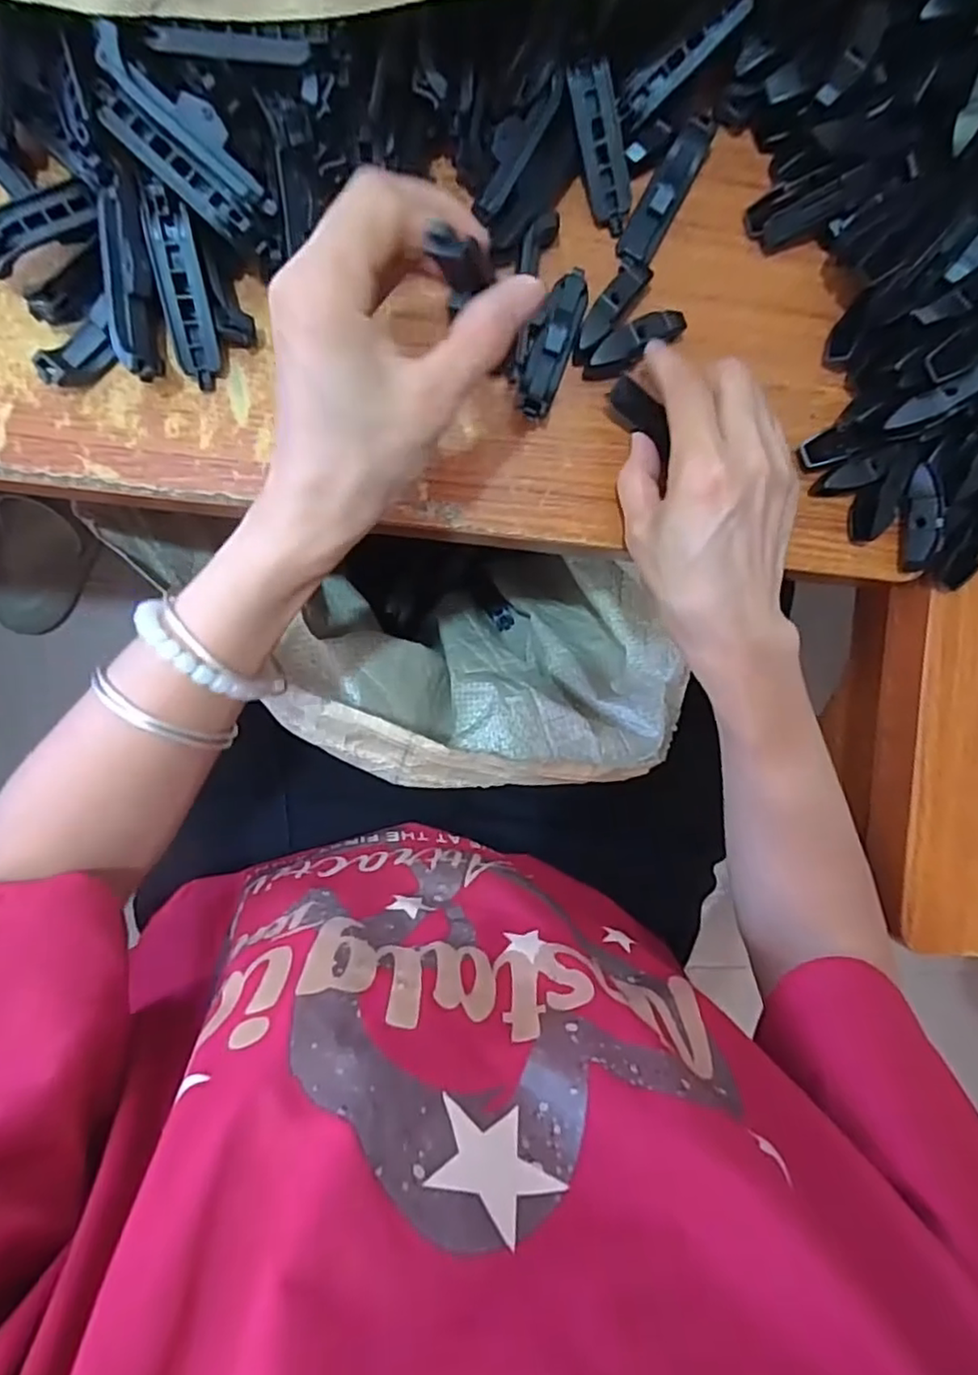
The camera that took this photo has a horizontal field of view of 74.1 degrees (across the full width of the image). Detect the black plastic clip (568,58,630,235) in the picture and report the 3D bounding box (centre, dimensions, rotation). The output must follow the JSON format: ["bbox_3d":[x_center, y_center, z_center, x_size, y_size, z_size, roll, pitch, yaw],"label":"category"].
[{"bbox_3d":[0.052,-0.246,0.297,0.019,0.006,0.063,-25,121,-6],"label":"black plastic clip"}]

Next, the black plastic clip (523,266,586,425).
[{"bbox_3d":[0.030,-0.163,0.308,0.020,0.014,0.074,18,90,-8],"label":"black plastic clip"}]

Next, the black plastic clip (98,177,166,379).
[{"bbox_3d":[-0.150,-0.169,0.271,0.019,0.008,0.072,-2,106,-8],"label":"black plastic clip"}]

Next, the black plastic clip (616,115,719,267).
[{"bbox_3d":[0.085,-0.240,0.311,0.017,0.015,0.074,27,89,-8],"label":"black plastic clip"}]

